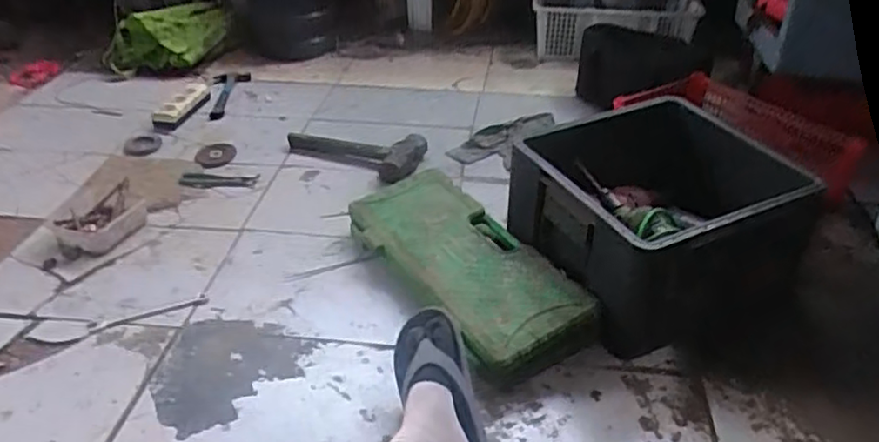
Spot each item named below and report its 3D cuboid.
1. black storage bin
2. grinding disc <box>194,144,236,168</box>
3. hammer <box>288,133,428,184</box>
[{"bbox_3d":[0.325,0.002,1.142,0.327,0.233,0.396,-17,38,-21],"label":"black storage bin"},{"bbox_3d":[-0.517,-0.151,1.582,0.087,0.011,0.105,6,40,4],"label":"grinding disc"},{"bbox_3d":[-0.196,-0.171,1.562,0.353,0.046,0.162,19,40,26],"label":"hammer"}]

